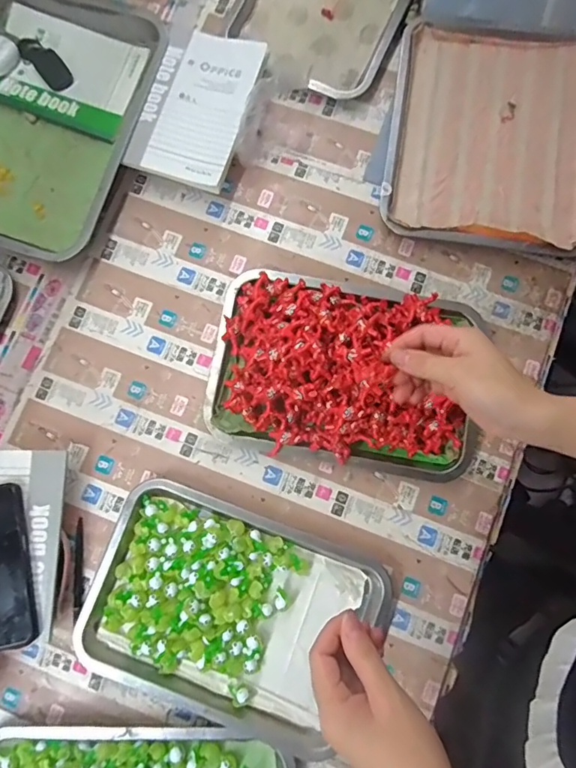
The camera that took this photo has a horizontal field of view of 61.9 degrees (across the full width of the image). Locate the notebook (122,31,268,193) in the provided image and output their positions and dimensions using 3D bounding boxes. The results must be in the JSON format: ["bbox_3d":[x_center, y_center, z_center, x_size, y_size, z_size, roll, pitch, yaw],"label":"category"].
[{"bbox_3d":[-0.110,-0.341,0.587,0.124,0.013,0.196,18,83,3],"label":"notebook"}]

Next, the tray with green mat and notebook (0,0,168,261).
[{"bbox_3d":[-0.319,-0.343,0.615,0.269,0.040,0.347,16,81,4],"label":"tray with green mat and notebook"}]

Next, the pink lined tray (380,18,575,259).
[{"bbox_3d":[0.263,-0.315,0.608,0.263,0.026,0.302,8,80,2],"label":"pink lined tray"}]

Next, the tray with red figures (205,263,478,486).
[{"bbox_3d":[0.065,-0.021,0.544,0.302,0.075,0.208,10,80,3],"label":"tray with red figures"}]

